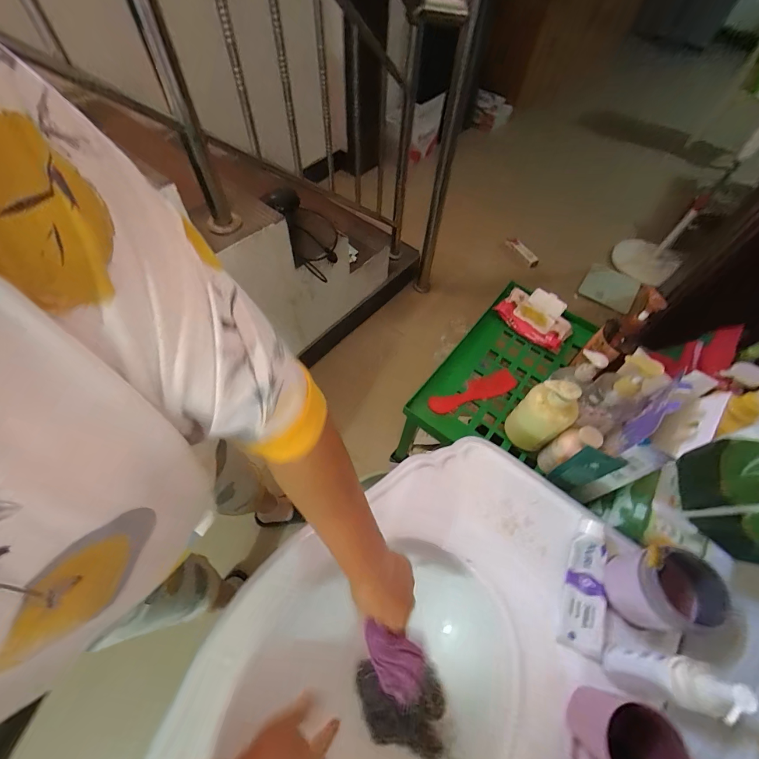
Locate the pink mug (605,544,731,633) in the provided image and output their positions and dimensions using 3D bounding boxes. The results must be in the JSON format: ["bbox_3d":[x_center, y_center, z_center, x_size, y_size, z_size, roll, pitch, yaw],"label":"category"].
[{"bbox_3d":[0.342,0.256,0.421,0.082,0.108,0.073,-19,62,-14],"label":"pink mug"}]

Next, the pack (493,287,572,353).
[{"bbox_3d":[0.399,-0.164,0.859,0.151,0.039,0.180,-36,67,-22],"label":"pack"}]

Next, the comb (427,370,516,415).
[{"bbox_3d":[0.205,0.027,0.758,0.203,0.020,0.051,-16,61,-12],"label":"comb"}]

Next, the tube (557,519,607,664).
[{"bbox_3d":[0.288,0.282,0.474,0.053,0.023,0.165,19,60,8],"label":"tube"}]

